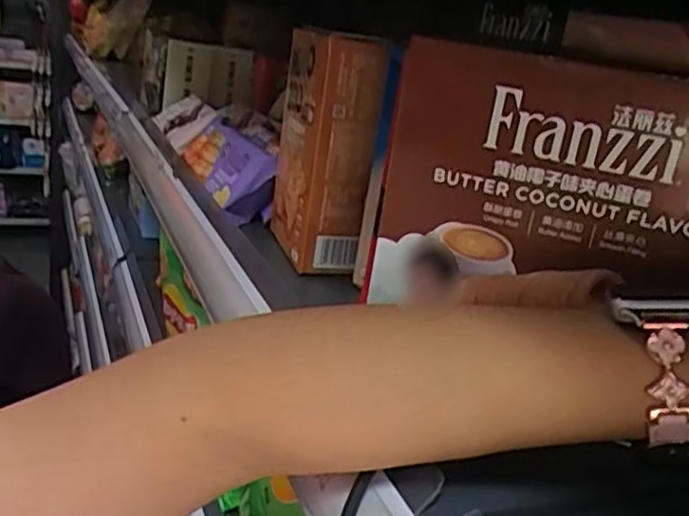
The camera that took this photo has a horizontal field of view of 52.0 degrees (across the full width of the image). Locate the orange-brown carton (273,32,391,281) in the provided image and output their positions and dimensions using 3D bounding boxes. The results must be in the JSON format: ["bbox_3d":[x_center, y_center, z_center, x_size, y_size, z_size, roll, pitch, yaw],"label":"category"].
[{"bbox_3d":[-0.014,-0.073,0.472,0.049,0.143,0.090,4,19,-12],"label":"orange-brown carton"}]

